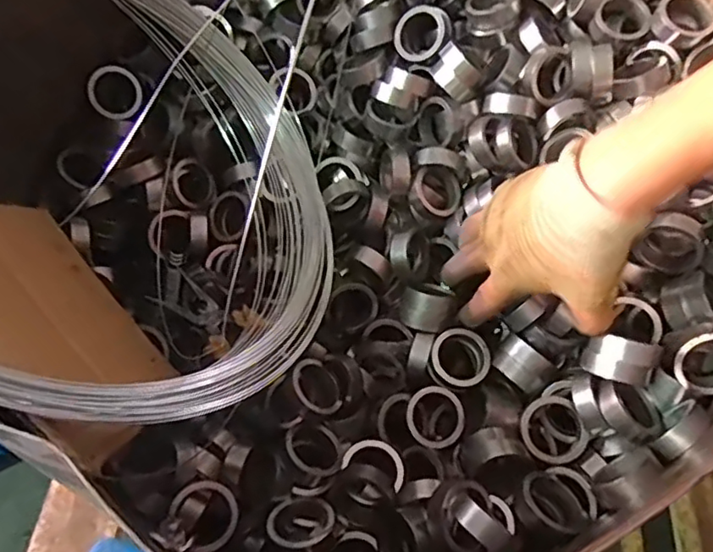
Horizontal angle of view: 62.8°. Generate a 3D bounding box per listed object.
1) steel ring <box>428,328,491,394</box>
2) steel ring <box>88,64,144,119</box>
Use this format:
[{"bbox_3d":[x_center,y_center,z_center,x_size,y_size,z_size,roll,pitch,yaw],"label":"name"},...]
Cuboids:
[{"bbox_3d":[0.079,0.064,0.448,0.045,0.017,0.045,-33,63,-17],"label":"steel ring"},{"bbox_3d":[-0.214,-0.163,0.519,0.044,0.047,0.012,-38,30,-5],"label":"steel ring"}]

